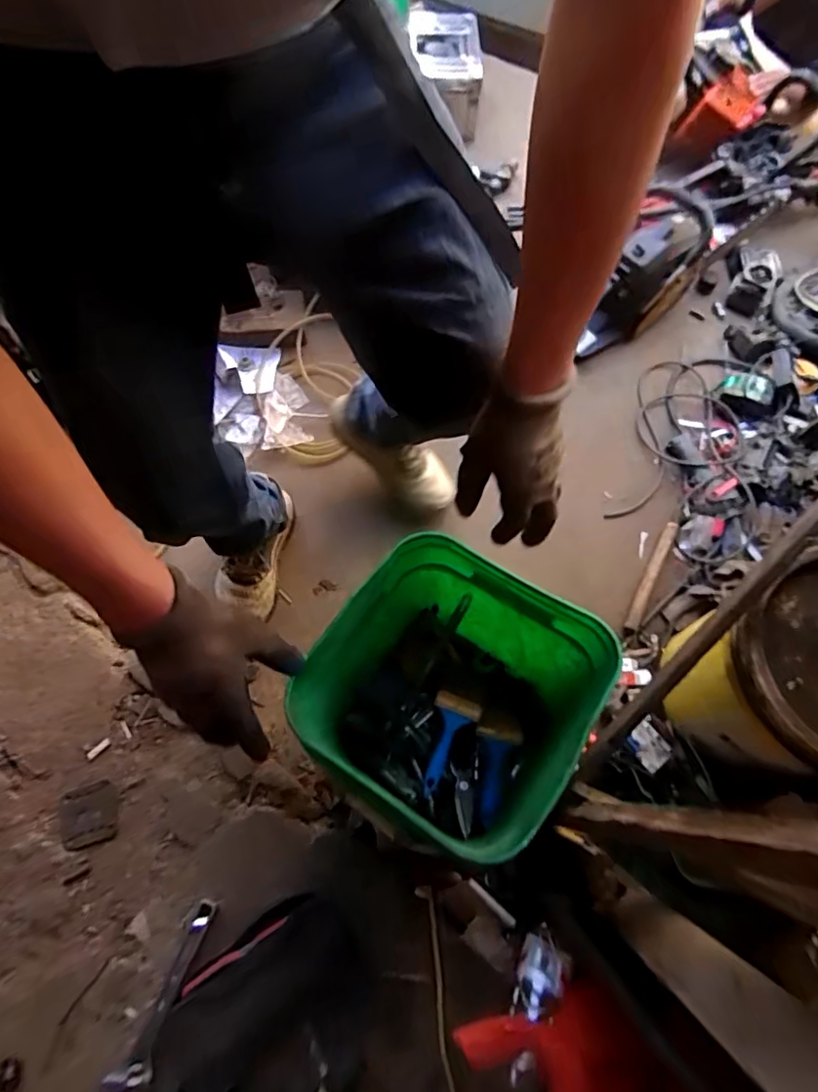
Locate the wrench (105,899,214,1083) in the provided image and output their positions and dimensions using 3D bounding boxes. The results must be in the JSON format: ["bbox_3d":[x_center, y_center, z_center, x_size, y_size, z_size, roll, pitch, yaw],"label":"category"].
[{"bbox_3d":[-0.321,0.589,0.720,0.040,0.020,0.212,21,70,11],"label":"wrench"}]

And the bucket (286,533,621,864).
[{"bbox_3d":[0.045,0.212,0.745,0.306,0.320,0.324,29,72,14],"label":"bucket"}]

